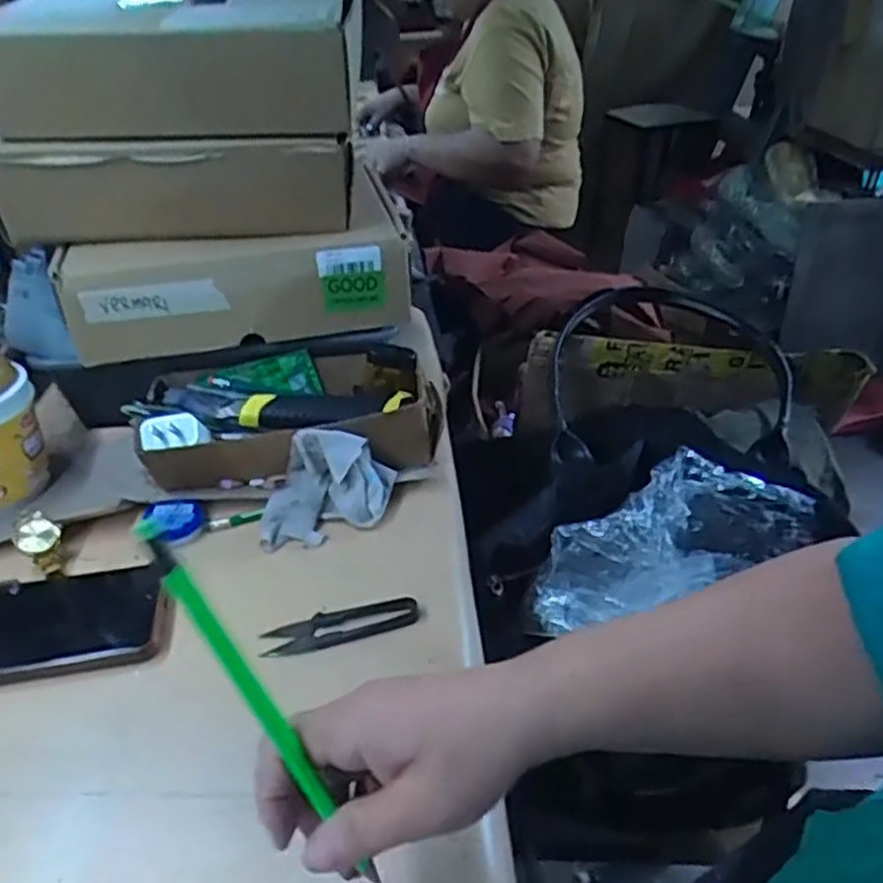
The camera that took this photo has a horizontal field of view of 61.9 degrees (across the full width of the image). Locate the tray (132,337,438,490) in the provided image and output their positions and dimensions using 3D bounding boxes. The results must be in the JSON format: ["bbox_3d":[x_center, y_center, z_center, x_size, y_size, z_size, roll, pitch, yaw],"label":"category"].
[{"bbox_3d":[-0.119,-0.017,0.585,0.224,0.081,0.103,-6,35,-8],"label":"tray"}]

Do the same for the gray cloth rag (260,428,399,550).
[{"bbox_3d":[-0.083,0.030,0.533,0.091,0.056,0.065,0,35,0],"label":"gray cloth rag"}]

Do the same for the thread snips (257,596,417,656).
[{"bbox_3d":[-0.062,0.113,0.457,0.096,0.008,0.023,-7,35,-10],"label":"thread snips"}]

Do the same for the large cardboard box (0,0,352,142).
[{"bbox_3d":[-0.198,-0.301,0.570,0.262,0.097,0.156,0,35,0],"label":"large cardboard box"}]

